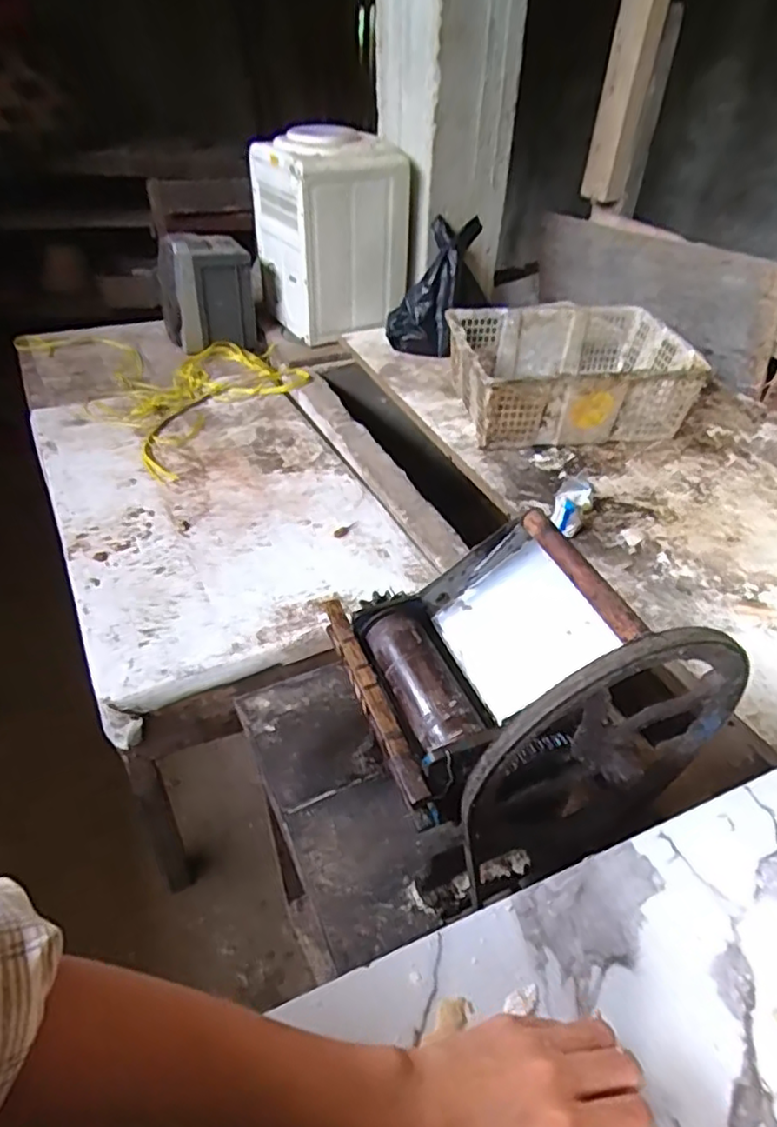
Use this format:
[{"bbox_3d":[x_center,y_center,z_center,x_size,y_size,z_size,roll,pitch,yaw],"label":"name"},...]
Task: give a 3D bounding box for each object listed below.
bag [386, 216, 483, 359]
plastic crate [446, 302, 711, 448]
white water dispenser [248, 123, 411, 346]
[{"bbox_3d":[0.119,-0.694,1.571,0.184,0.345,0.107,27,13,24],"label":"bag"},{"bbox_3d":[0.380,-0.415,1.371,0.476,0.175,0.339,-5,42,-8],"label":"plastic crate"},{"bbox_3d":[-0.153,-0.872,1.661,0.337,0.427,0.317,-14,44,-17],"label":"white water dispenser"}]

